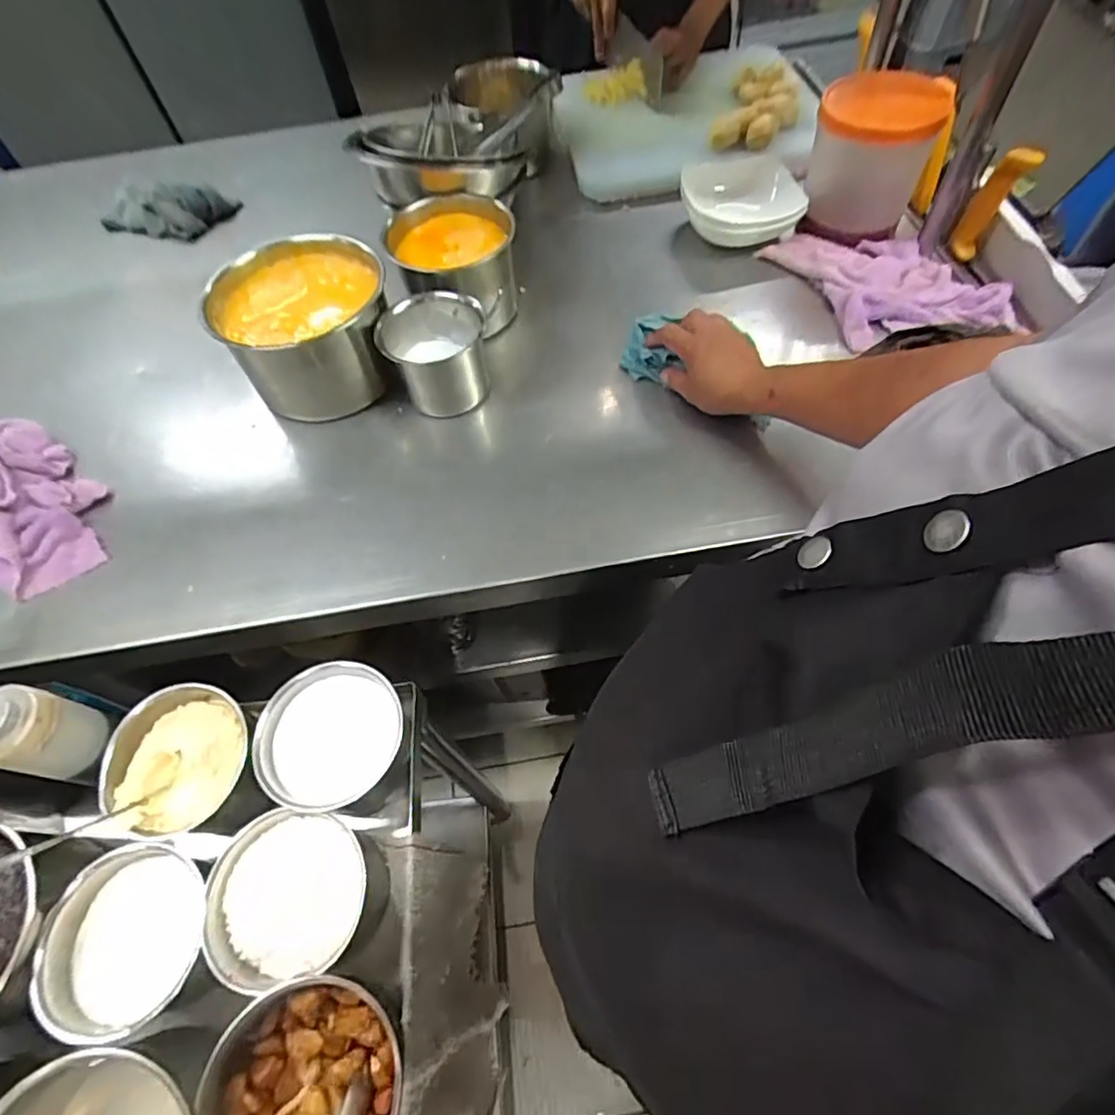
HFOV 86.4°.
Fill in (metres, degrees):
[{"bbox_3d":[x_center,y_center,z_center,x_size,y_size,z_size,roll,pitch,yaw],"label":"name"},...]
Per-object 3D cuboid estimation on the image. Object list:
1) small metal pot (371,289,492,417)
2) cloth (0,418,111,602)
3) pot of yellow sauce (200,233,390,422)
[{"bbox_3d":[-0.136,-0.222,0.678,0.106,0.109,0.103,-2,60,3],"label":"small metal pot"},{"bbox_3d":[-0.564,-0.058,0.627,0.234,0.040,0.126,36,68,22],"label":"cloth"},{"bbox_3d":[-0.282,-0.265,0.687,0.185,0.104,0.178,-2,60,3],"label":"pot of yellow sauce"}]

